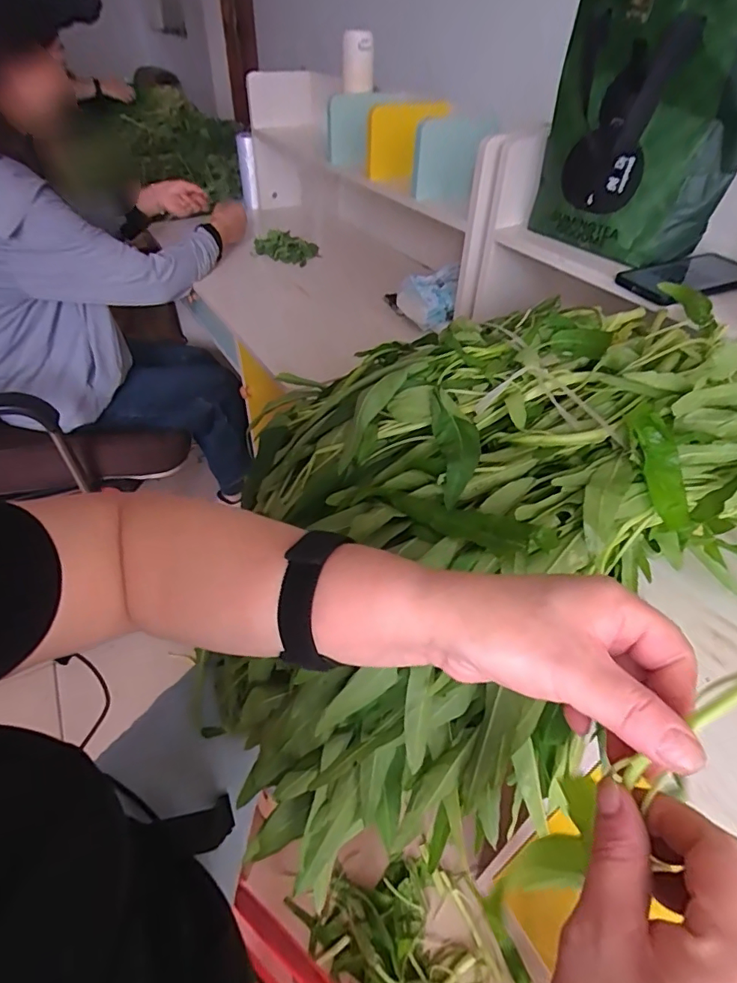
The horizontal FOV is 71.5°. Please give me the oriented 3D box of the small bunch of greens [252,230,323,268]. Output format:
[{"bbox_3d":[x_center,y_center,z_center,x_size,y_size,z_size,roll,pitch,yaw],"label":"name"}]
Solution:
[{"bbox_3d":[-0.189,-0.563,1.185,0.148,0.044,0.077,-6,44,-8],"label":"small bunch of greens"}]

